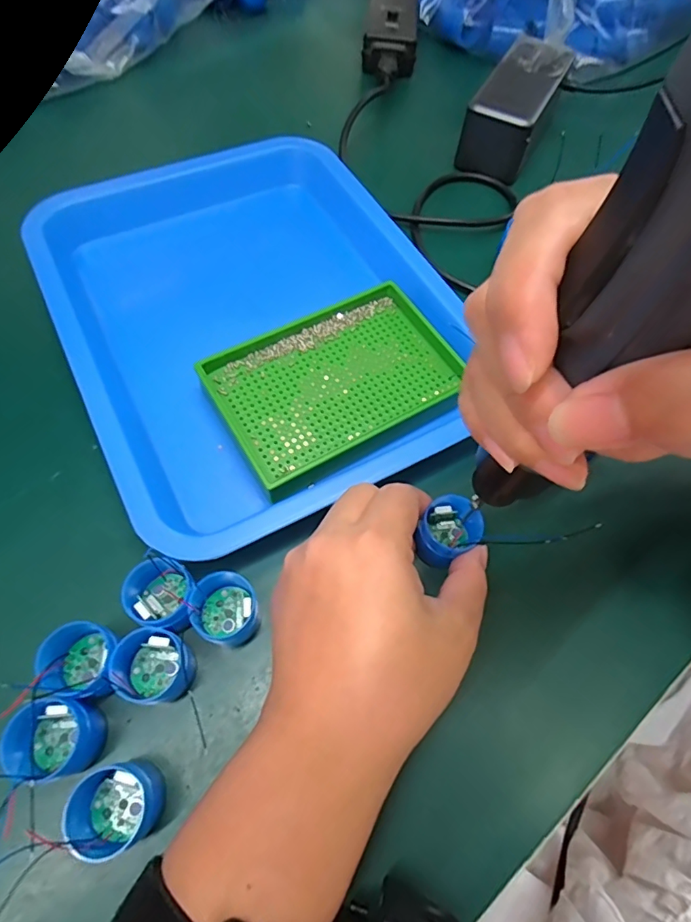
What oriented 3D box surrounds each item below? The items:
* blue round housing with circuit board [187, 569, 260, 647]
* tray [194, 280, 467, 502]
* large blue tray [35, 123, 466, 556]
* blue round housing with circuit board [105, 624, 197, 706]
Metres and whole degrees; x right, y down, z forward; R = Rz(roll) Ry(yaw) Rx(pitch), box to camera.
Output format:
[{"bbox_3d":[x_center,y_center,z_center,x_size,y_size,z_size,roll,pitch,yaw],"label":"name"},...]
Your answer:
[{"bbox_3d":[-0.055,0.068,0.231,0.028,0.029,0.030,1,63,-3],"label":"blue round housing with circuit board"},{"bbox_3d":[-0.005,-0.049,0.298,0.139,0.020,0.093,-31,69,-18],"label":"tray"},{"bbox_3d":[-0.056,-0.094,0.329,0.220,0.050,0.290,-25,67,-15],"label":"large blue tray"},{"bbox_3d":[-0.084,0.090,0.220,0.029,0.028,0.030,1,63,-3],"label":"blue round housing with circuit board"}]

